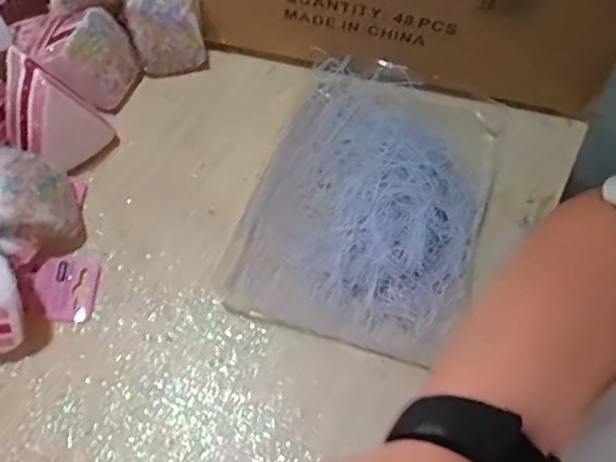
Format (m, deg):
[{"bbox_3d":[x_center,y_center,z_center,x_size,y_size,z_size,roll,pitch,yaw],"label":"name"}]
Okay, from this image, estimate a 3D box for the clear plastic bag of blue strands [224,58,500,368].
[{"bbox_3d":[0.051,-0.032,0.446,0.163,0.032,0.228,19,66,6],"label":"clear plastic bag of blue strands"}]

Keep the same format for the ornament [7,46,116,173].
[{"bbox_3d":[-0.184,-0.084,0.430,0.054,0.087,0.063,35,69,13],"label":"ornament"}]

